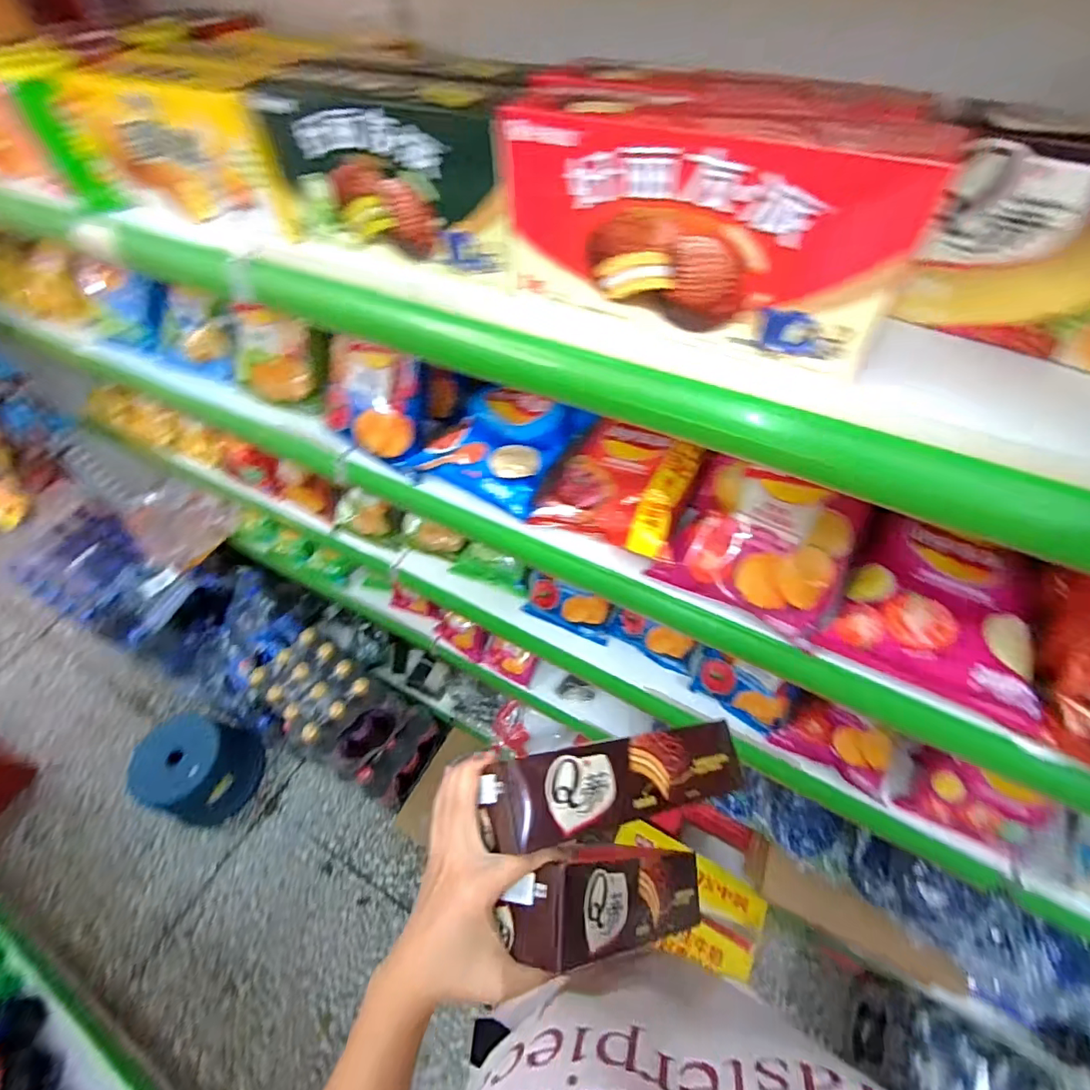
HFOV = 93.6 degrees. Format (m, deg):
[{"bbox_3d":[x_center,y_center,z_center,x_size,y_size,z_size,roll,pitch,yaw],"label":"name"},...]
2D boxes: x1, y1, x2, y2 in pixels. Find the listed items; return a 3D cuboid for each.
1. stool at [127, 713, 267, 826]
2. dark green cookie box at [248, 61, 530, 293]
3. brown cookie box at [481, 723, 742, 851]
[{"bbox_3d":[-0.897,0.578,1.315,0.268,0.208,0.223,8,55,9],"label":"stool"},{"bbox_3d":[-0.111,-0.288,0.394,0.221,0.107,0.071,20,58,17],"label":"dark green cookie box"},{"bbox_3d":[0.058,0.187,0.411,0.220,0.050,0.061,1,66,-32],"label":"brown cookie box"}]

